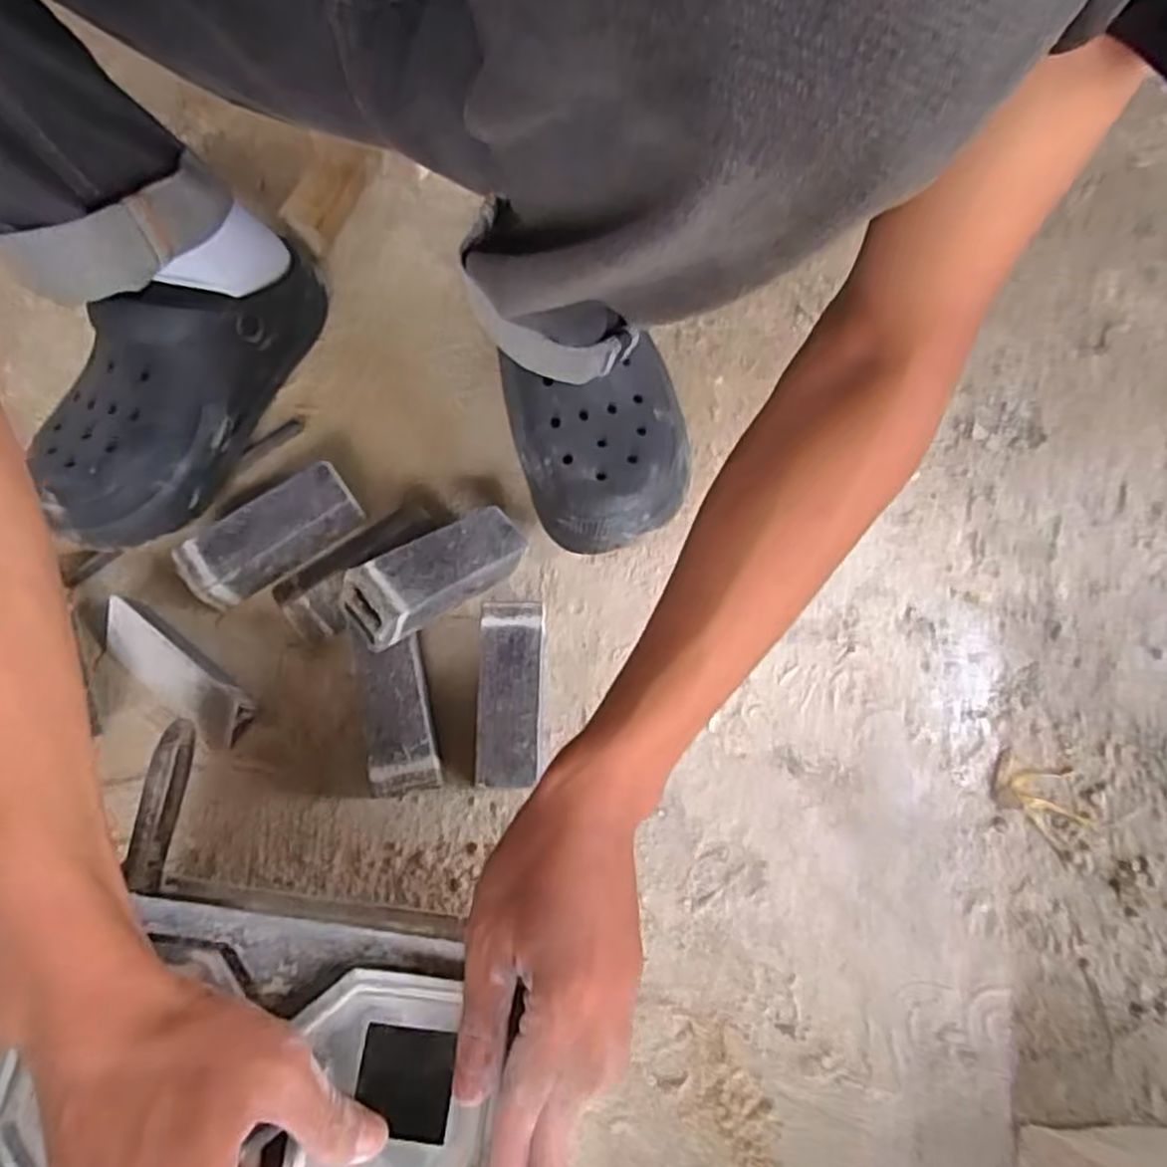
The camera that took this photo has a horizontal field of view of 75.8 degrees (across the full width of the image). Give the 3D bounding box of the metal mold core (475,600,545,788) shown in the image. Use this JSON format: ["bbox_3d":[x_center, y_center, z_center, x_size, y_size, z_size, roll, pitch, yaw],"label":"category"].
[{"bbox_3d":[-0.046,0.072,0.477,0.039,0.041,0.112,1,67,0],"label":"metal mold core"}]

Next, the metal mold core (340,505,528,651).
[{"bbox_3d":[-0.091,-0.005,0.473,0.115,0.044,0.043,-32,71,-35],"label":"metal mold core"}]

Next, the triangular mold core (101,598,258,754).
[{"bbox_3d":[-0.258,0.055,0.470,0.111,0.033,0.040,44,74,-2],"label":"triangular mold core"}]

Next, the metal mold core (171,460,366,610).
[{"bbox_3d":[-0.211,-0.032,0.509,0.119,0.041,0.046,-32,71,-14],"label":"metal mold core"}]

